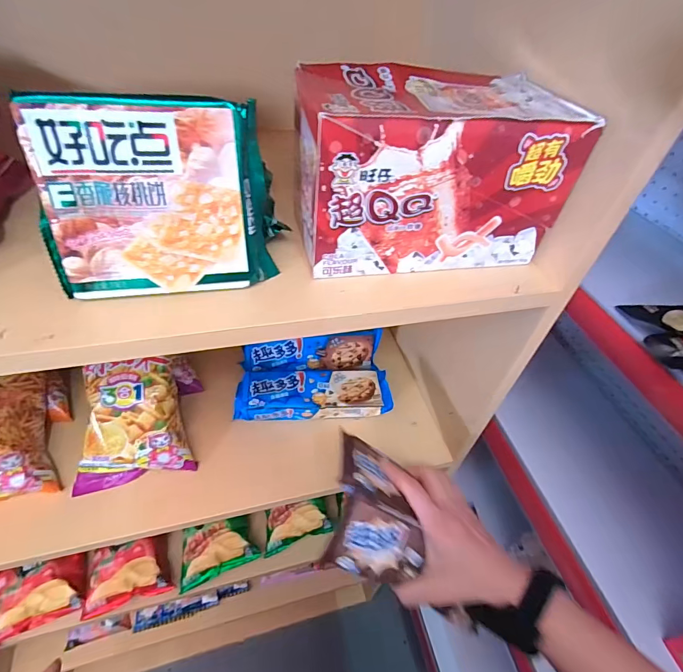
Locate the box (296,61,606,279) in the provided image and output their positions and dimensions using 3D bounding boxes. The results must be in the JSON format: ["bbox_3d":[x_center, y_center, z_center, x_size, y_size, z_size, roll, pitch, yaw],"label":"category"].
[{"bbox_3d":[0.070,-0.135,0.329,0.201,0.122,0.104,-6,46,-13],"label":"box"}]

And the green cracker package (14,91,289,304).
[{"bbox_3d":[-0.121,-0.096,0.278,0.154,0.125,0.049,-6,30,-12],"label":"green cracker package"}]

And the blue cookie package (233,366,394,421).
[{"bbox_3d":[-0.041,0.087,0.591,0.225,0.036,0.073,0,45,-7],"label":"blue cookie package"}]

